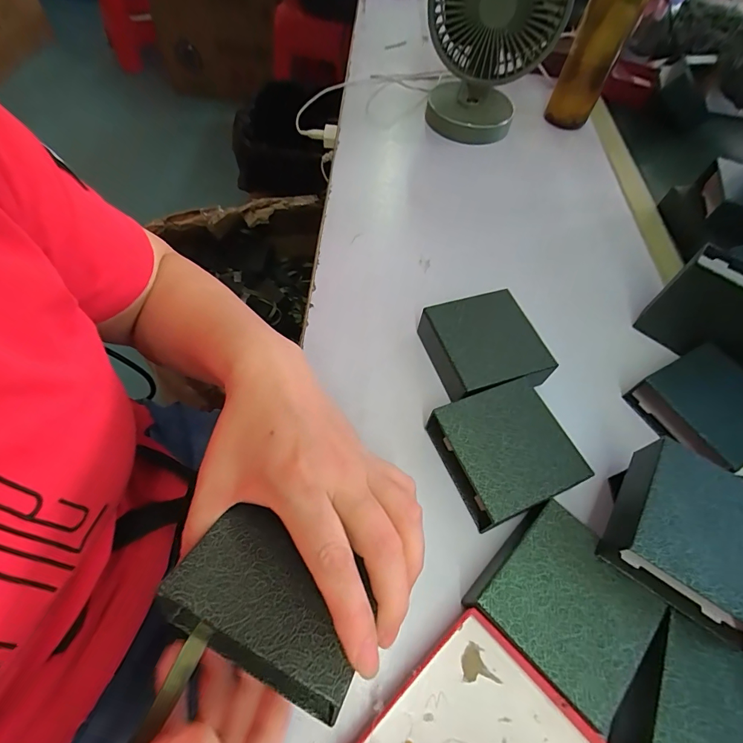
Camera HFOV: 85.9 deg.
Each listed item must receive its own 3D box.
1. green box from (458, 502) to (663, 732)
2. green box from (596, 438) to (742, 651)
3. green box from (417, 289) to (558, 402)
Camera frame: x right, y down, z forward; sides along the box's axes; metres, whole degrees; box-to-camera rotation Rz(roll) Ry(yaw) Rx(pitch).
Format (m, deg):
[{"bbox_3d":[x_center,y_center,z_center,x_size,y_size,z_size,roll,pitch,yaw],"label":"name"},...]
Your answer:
[{"bbox_3d":[0.124,0.148,0.259,0.090,0.024,0.094,-41,68,-20],"label":"green box"},{"bbox_3d":[0.214,0.105,0.257,0.099,0.032,0.091,33,62,15],"label":"green box"},{"bbox_3d":[0.102,-0.024,0.364,0.093,0.032,0.096,-15,61,-13],"label":"green box"}]

